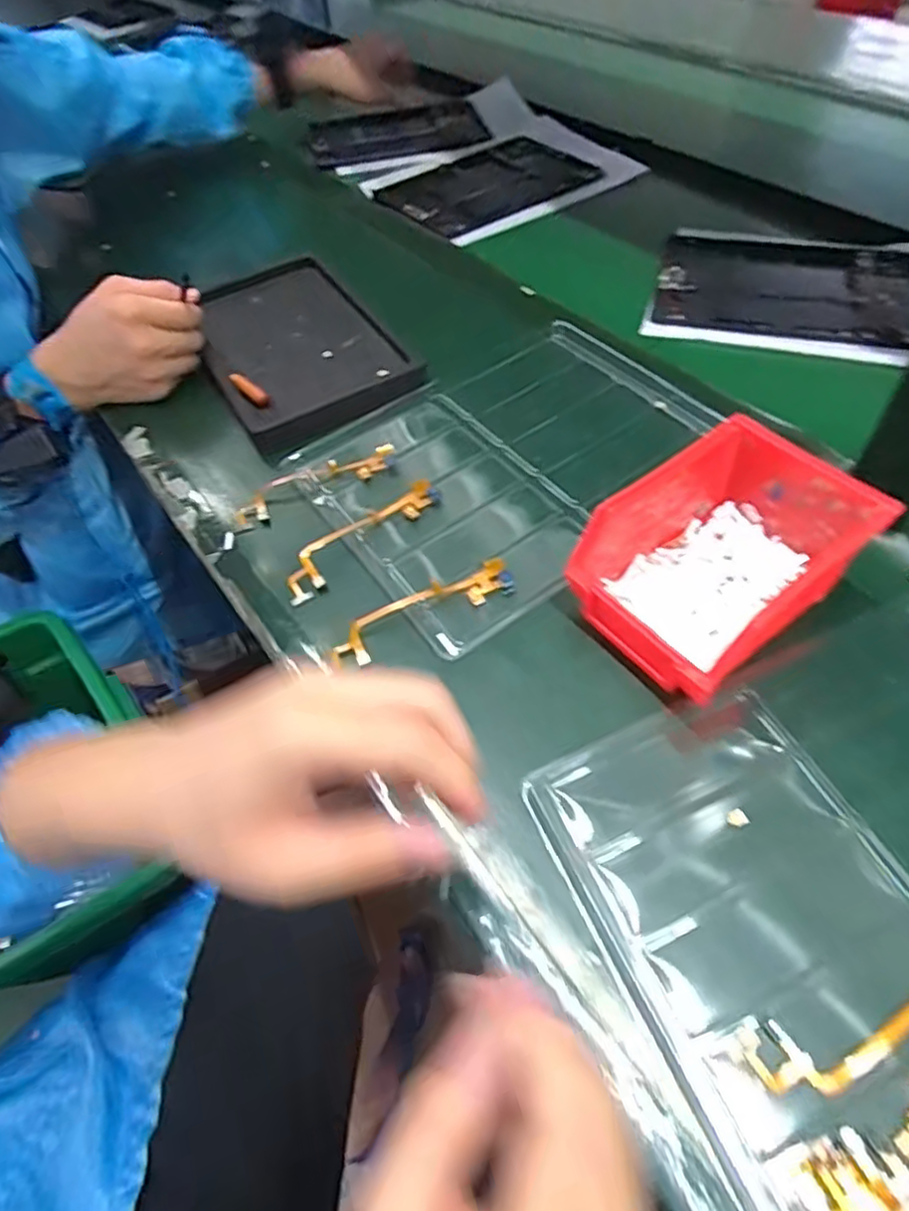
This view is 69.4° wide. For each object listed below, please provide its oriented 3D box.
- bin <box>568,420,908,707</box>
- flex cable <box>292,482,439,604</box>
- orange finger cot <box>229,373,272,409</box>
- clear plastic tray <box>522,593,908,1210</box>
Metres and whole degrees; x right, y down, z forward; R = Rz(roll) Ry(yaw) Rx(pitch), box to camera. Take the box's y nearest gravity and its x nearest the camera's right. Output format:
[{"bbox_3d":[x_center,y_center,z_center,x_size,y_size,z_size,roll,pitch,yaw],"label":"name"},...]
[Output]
[{"bbox_3d":[0.149,-0.026,0.371,0.140,0.075,0.100,-32,57,-18],"label":"bin"},{"bbox_3d":[-0.063,-0.048,0.443,0.031,0.007,0.128,37,64,27],"label":"flex cable"},{"bbox_3d":[-0.167,-0.176,0.538,0.013,0.011,0.047,-37,60,-24],"label":"orange finger cot"},{"bbox_3d":[0.204,0.118,0.302,0.275,0.017,0.217,-21,55,-12],"label":"clear plastic tray"}]

